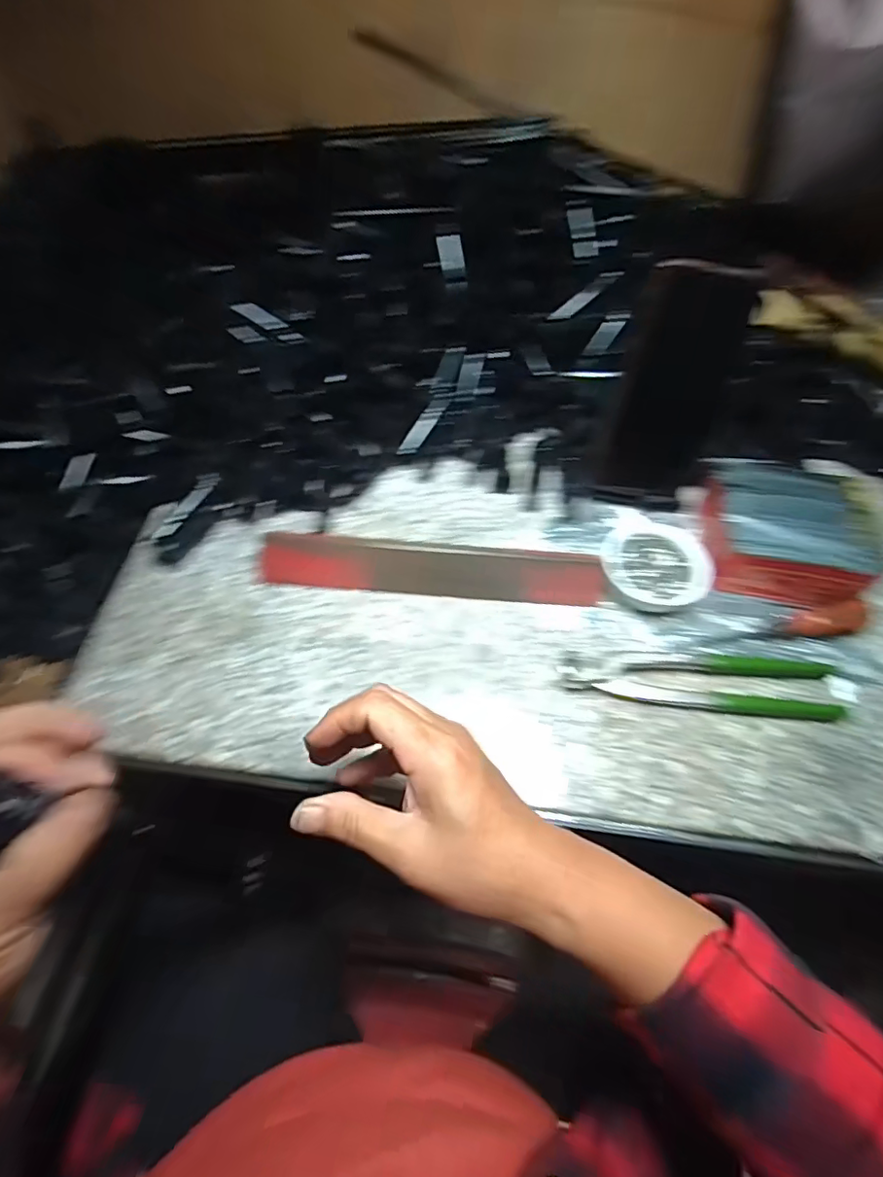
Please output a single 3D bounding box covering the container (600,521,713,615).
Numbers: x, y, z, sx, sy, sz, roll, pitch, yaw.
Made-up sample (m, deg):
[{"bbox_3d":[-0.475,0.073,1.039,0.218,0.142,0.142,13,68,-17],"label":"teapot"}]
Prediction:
[{"bbox_3d":[0.165,-0.018,0.429,0.079,0.028,0.085,2,58,-3],"label":"container"}]

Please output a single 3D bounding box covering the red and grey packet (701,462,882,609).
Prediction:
[{"bbox_3d":[0.273,-0.046,0.443,0.127,0.043,0.116,6,58,0],"label":"red and grey packet"}]

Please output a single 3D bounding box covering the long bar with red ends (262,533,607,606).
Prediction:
[{"bbox_3d":[-0.005,-0.017,0.424,0.254,0.020,0.037,4,58,-1],"label":"long bar with red ends"}]

